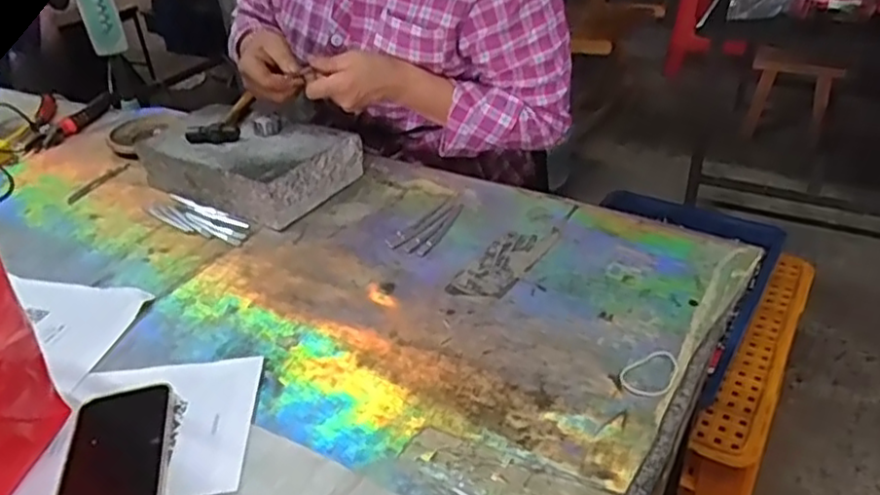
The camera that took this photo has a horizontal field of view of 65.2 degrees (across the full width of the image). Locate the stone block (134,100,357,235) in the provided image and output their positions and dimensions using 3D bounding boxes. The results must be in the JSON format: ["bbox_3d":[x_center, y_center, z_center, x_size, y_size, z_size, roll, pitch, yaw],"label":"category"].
[{"bbox_3d":[-0.242,-0.111,0.859,0.247,0.064,0.148,15,38,25],"label":"stone block"}]

